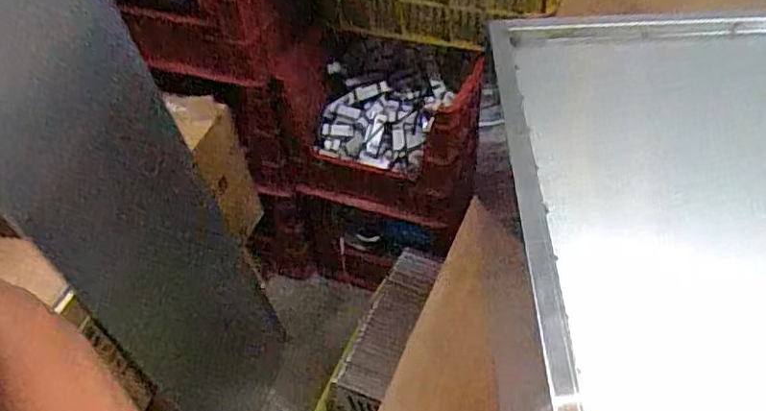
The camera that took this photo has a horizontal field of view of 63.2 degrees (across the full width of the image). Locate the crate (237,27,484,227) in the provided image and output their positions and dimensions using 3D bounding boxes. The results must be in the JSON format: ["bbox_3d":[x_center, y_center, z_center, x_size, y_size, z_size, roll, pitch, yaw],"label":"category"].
[{"bbox_3d":[-0.033,-0.215,1.409,0.510,0.269,0.324,14,53,15],"label":"crate"}]

